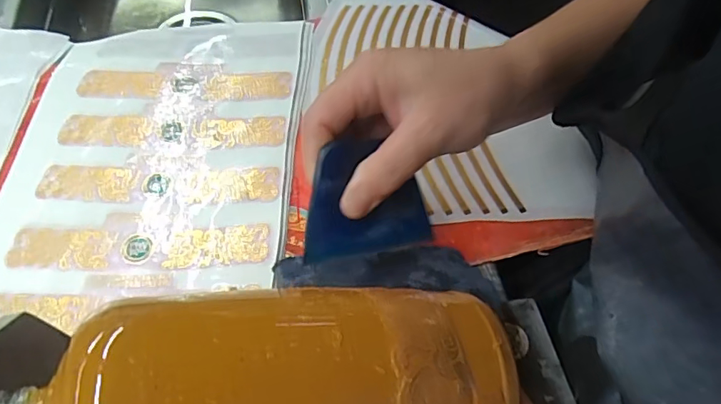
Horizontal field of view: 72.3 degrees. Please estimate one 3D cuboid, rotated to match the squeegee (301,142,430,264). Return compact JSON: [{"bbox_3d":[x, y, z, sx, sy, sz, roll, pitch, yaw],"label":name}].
[{"bbox_3d":[0.004,-0.003,0.257,0.076,0.006,0.057,-8,98,-31],"label":"squeegee"}]

